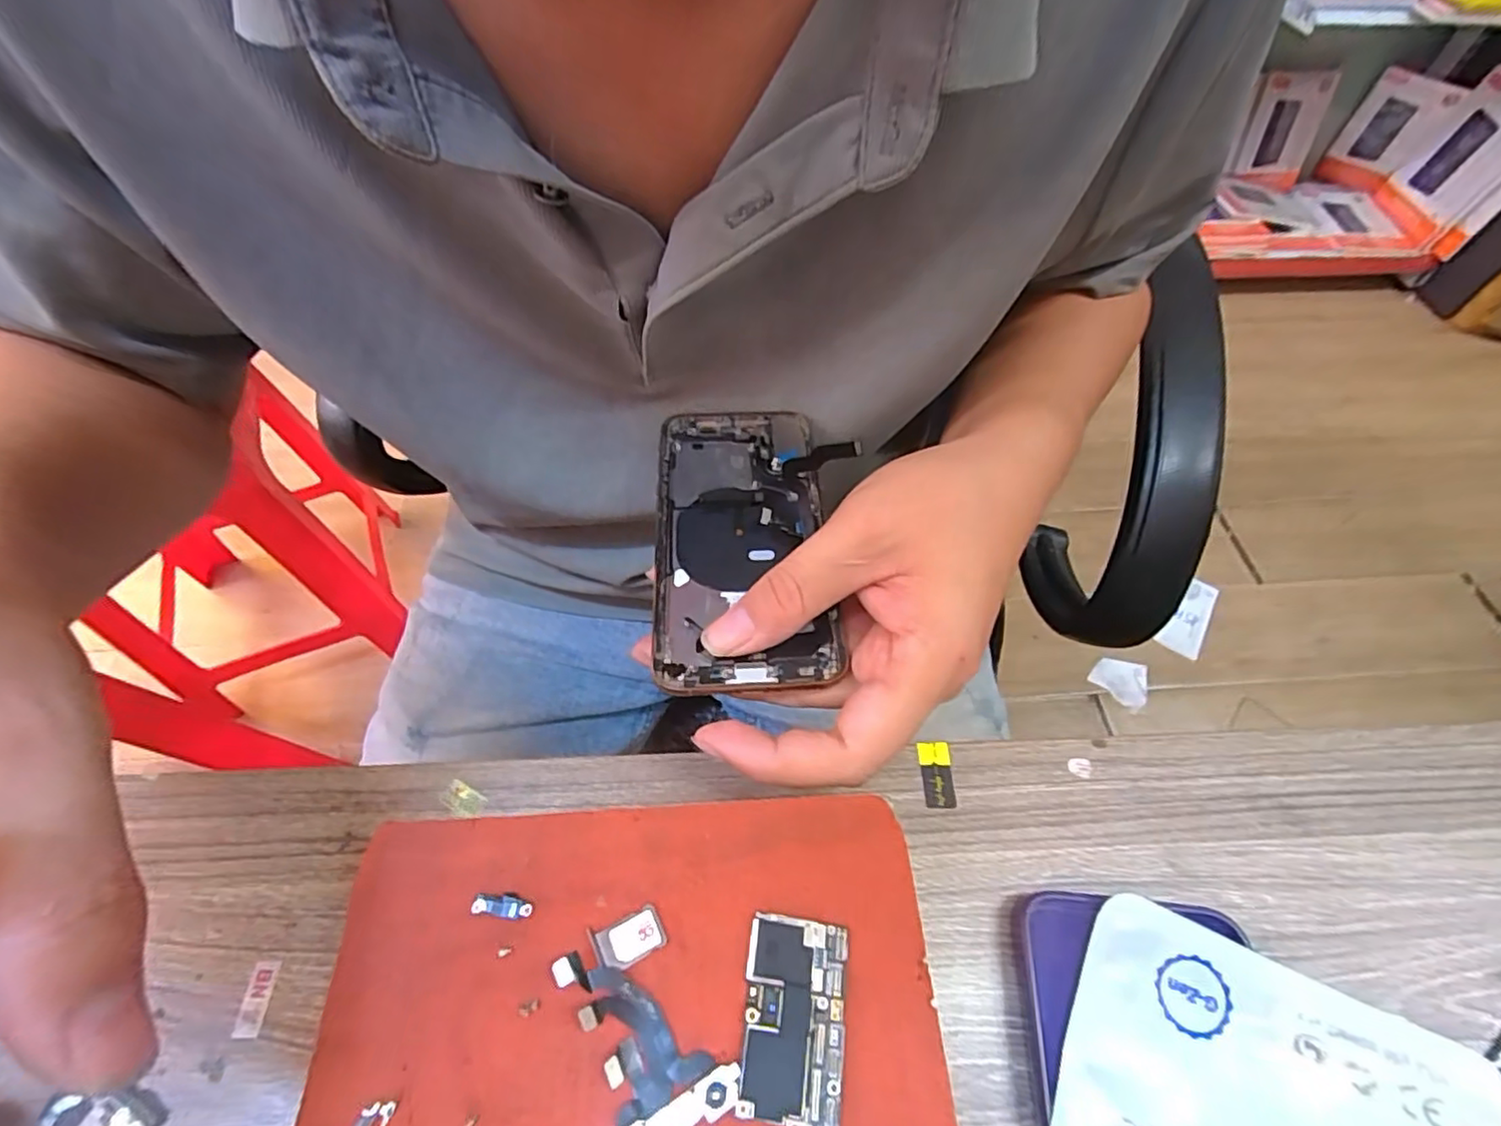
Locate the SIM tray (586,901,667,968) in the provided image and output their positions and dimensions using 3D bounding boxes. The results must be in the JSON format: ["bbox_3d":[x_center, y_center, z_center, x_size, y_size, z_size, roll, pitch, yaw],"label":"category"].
[{"bbox_3d":[-0.034,0.103,0.178,0.019,0.004,0.012,-21,59,-14],"label":"SIM tray"}]

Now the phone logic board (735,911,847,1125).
[{"bbox_3d":[0.010,0.127,0.162,0.026,0.004,0.066,5,57,3],"label":"phone logic board"}]

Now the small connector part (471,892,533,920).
[{"bbox_3d":[-0.070,0.096,0.181,0.017,0.004,0.006,8,57,4],"label":"small connector part"}]

